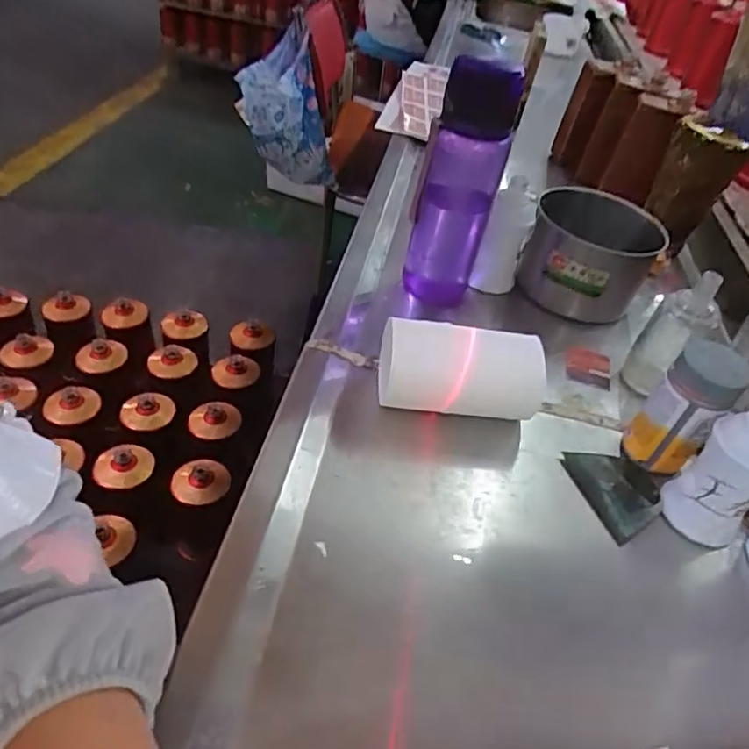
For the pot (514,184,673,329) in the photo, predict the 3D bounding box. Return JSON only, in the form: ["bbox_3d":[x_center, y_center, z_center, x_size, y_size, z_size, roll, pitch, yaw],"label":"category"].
[{"bbox_3d":[0.231,-0.126,0.677,0.131,0.106,0.122,6,41,-5],"label":"pot"}]

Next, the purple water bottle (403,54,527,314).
[{"bbox_3d":[0.079,-0.180,0.602,0.076,0.228,0.076,12,41,3],"label":"purple water bottle"}]

